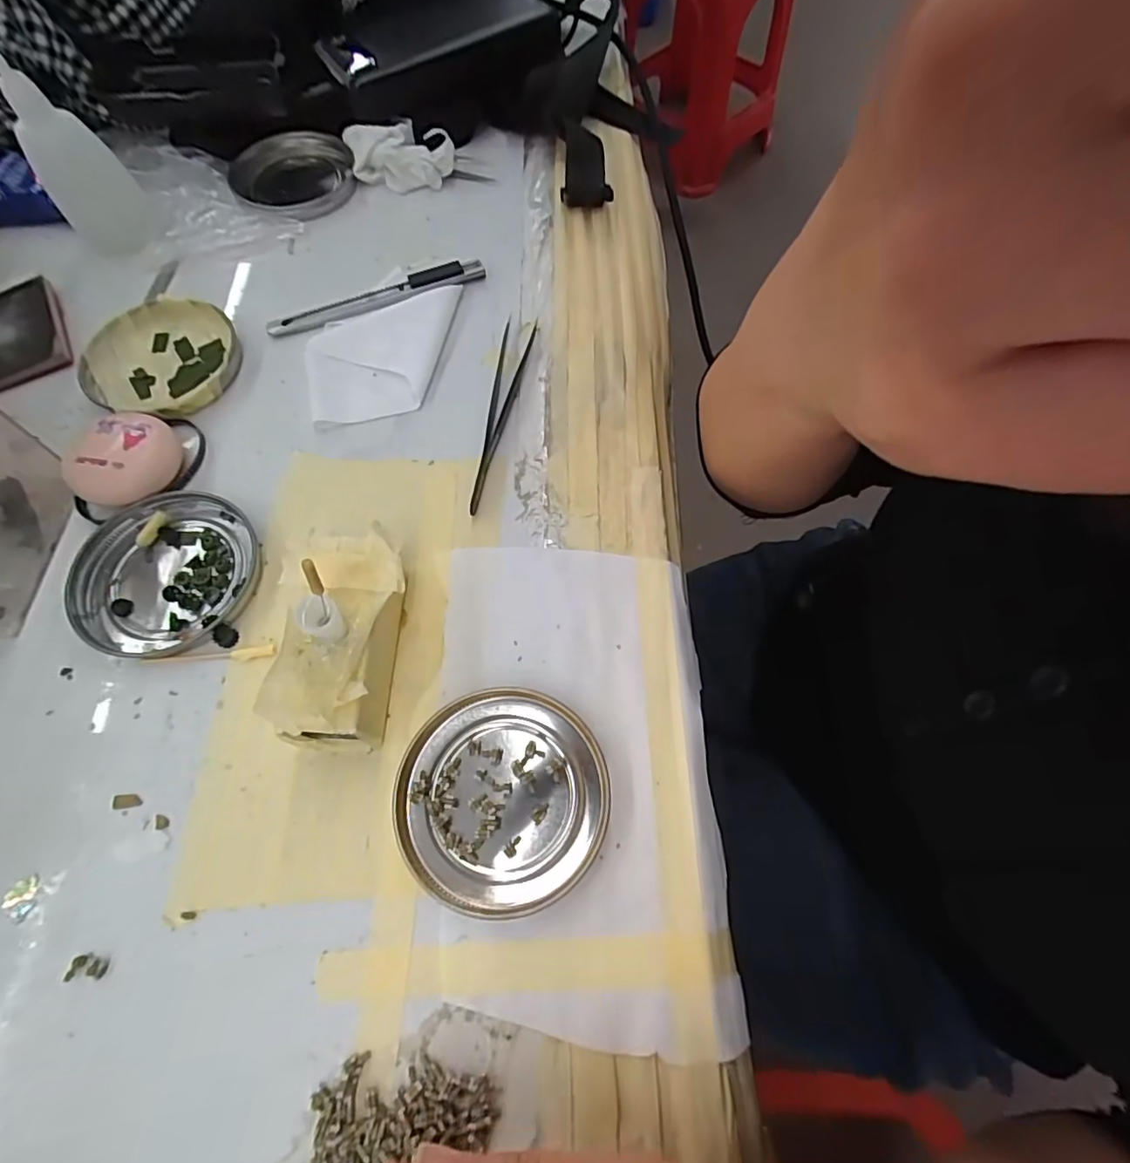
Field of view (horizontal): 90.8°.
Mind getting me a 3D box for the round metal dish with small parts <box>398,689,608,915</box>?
[{"bbox_3d":[-0.024,0.082,0.215,0.079,0.009,0.079,-3,67,-2],"label":"round metal dish with small parts"}]

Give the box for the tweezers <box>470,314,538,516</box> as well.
[{"bbox_3d":[-0.033,-0.091,0.290,0.017,0.005,0.127,8,67,3],"label":"tweezers"}]

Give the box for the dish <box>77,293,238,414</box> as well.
[{"bbox_3d":[-0.217,-0.123,0.301,0.078,0.009,0.074,0,67,-1],"label":"dish"}]

